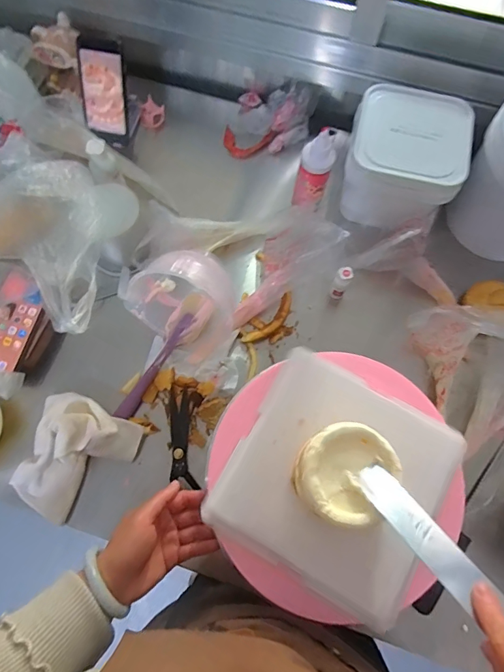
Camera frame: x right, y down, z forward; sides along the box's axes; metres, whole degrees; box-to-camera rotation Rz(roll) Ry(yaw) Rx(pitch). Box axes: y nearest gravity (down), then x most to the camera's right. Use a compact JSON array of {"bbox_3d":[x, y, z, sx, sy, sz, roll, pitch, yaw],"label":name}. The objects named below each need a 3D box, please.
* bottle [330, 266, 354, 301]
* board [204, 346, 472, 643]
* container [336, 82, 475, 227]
[{"bbox_3d":[0.140,-0.082,0.666,0.024,0.078,0.029,27,73,8],"label":"bottle"},{"bbox_3d":[0.095,0.158,0.469,0.225,0.028,0.224,30,74,9],"label":"board"},{"bbox_3d":[0.240,-0.277,0.688,0.171,0.132,0.169,16,72,4],"label":"container"}]

